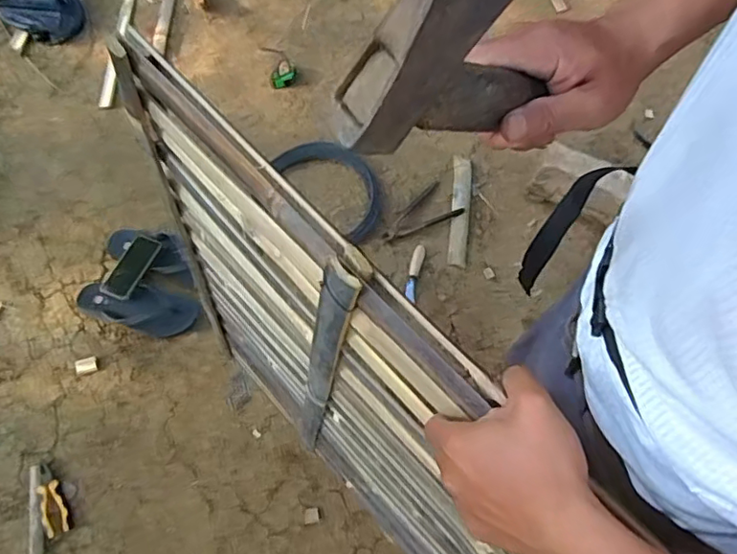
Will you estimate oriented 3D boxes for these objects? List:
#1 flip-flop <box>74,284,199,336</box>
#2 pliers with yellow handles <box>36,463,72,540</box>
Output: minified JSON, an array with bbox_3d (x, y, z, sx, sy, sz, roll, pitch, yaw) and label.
[{"bbox_3d":[-0.532,0.072,1.327,0.275,0.042,0.106,9,64,3],"label":"flip-flop"},{"bbox_3d":[-0.653,0.456,1.187,0.046,0.018,0.139,-23,67,-12],"label":"pliers with yellow handles"}]

